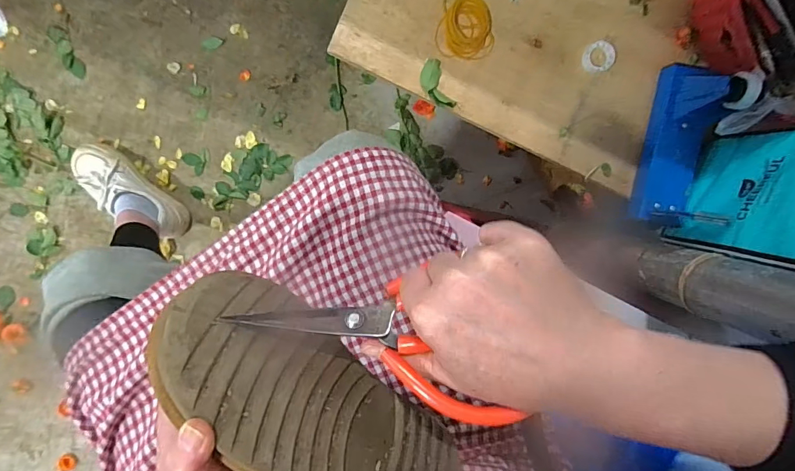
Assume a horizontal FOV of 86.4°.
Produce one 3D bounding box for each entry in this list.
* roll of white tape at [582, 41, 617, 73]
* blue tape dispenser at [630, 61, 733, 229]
[{"bbox_3d":[0.264,-0.234,0.554,0.042,0.007,0.038,-2,97,-2],"label":"roll of white tape"},{"bbox_3d":[0.360,-0.108,0.536,0.063,0.098,0.198,1,109,-6],"label":"blue tape dispenser"}]

